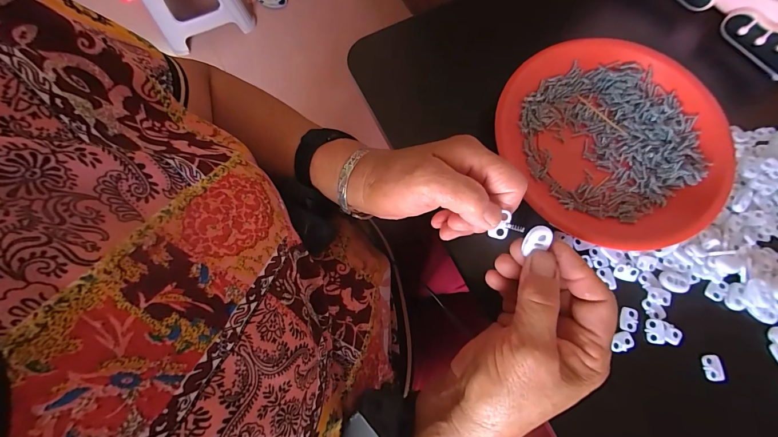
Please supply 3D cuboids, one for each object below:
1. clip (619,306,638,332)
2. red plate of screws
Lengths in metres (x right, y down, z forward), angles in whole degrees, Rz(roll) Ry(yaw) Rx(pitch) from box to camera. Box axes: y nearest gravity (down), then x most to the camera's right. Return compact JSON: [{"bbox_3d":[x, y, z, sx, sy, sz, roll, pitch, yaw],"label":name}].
[{"bbox_3d":[0.193,0.081,0.277,0.015,0.004,0.018,8,75,3],"label":"clip"},{"bbox_3d":[0.203,-0.071,0.306,0.189,0.027,0.188,0,75,1],"label":"red plate of screws"}]

